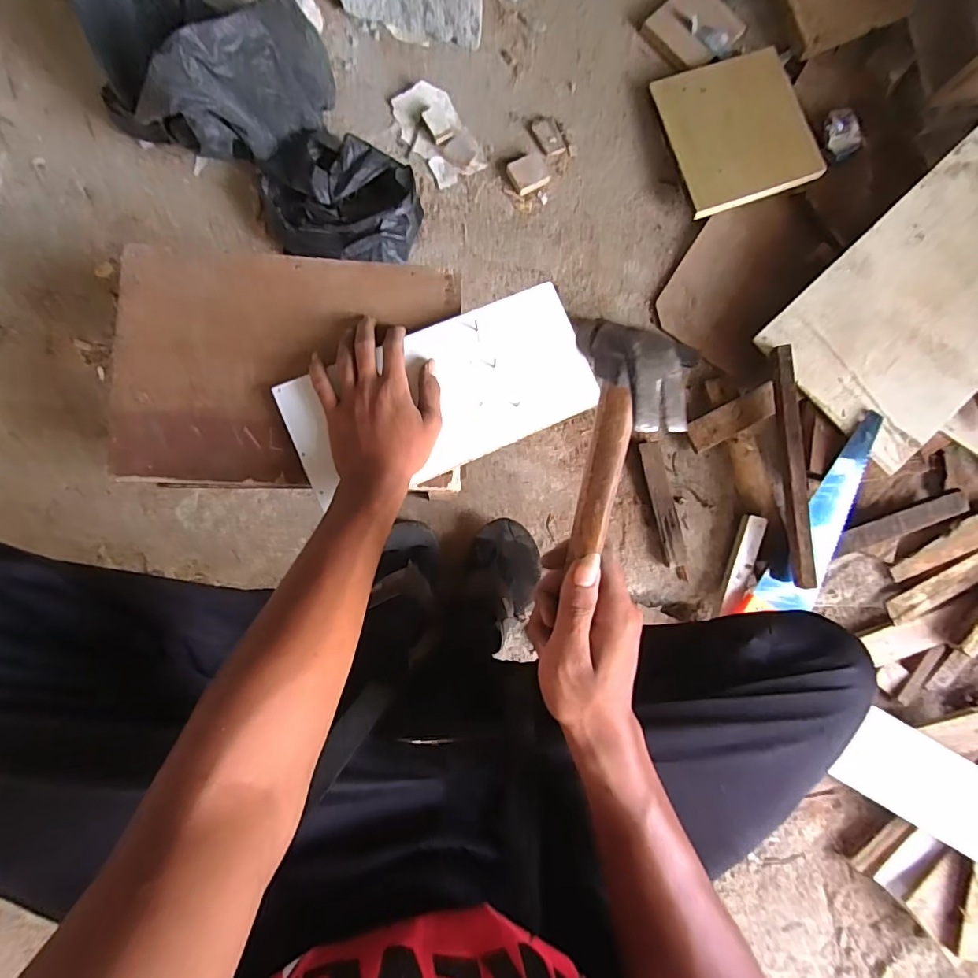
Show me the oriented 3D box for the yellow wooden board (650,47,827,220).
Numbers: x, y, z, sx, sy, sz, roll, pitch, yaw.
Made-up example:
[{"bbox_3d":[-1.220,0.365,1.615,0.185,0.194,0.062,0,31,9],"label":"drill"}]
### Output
[{"bbox_3d":[0.371,-0.539,0.752,0.195,0.011,0.228,-17,81,4],"label":"yellow wooden board"}]

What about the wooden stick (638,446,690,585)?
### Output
[{"bbox_3d":[0.254,0.032,0.724,0.029,0.025,0.200,-13,88,-8],"label":"wooden stick"}]

